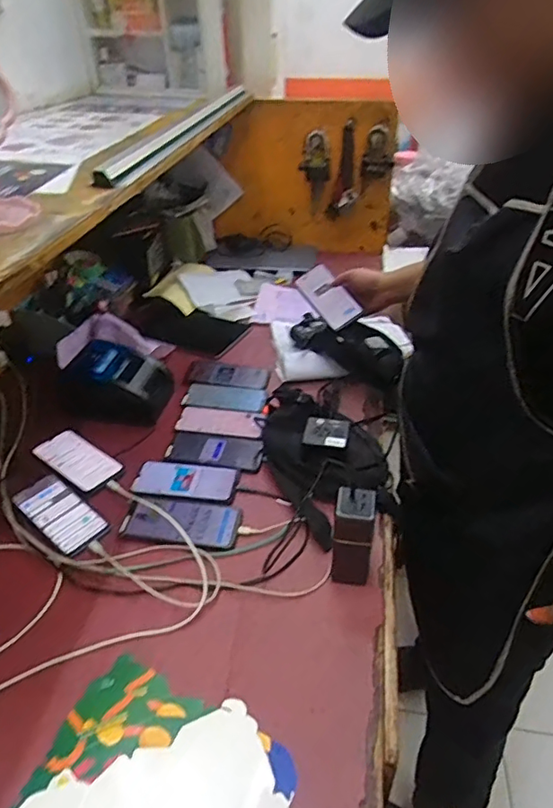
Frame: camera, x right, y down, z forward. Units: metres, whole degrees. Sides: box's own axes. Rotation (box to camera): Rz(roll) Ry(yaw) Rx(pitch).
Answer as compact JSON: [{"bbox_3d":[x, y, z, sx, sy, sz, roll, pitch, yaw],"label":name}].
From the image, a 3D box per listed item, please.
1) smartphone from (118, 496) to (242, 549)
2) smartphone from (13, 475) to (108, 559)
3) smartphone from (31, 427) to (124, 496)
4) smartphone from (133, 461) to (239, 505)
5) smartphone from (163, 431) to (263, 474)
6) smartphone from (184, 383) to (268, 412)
[{"bbox_3d":[-0.139,0.171,0.781,0.165,0.009,0.074,3,36,5],"label":"smartphone"},{"bbox_3d":[-0.327,0.164,0.801,0.171,0.010,0.073,28,45,33],"label":"smartphone"},{"bbox_3d":[-0.333,0.091,0.894,0.171,0.005,0.081,26,43,31],"label":"smartphone"},{"bbox_3d":[-0.146,0.123,0.854,0.165,0.004,0.072,7,37,9],"label":"smartphone"},{"bbox_3d":[-0.102,0.081,0.911,0.164,0.011,0.070,8,40,16],"label":"smartphone"},{"bbox_3d":[-0.100,-0.012,1.053,0.159,0.011,0.070,4,36,5],"label":"smartphone"}]

